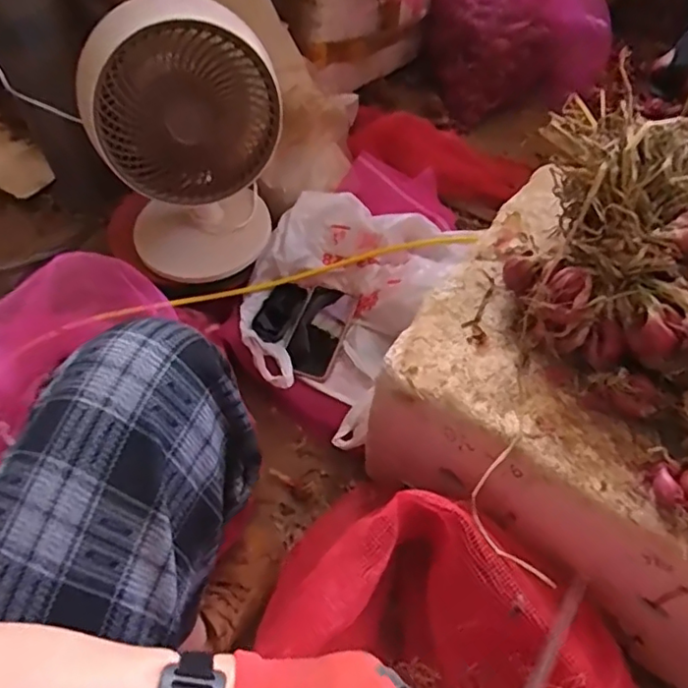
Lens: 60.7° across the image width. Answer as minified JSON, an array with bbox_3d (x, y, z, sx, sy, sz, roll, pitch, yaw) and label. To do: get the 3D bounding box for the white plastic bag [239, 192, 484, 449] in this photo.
[{"bbox_3d":[-0.015,-0.072,0.896,0.260,0.128,0.383,23,60,16],"label":"white plastic bag"}]

